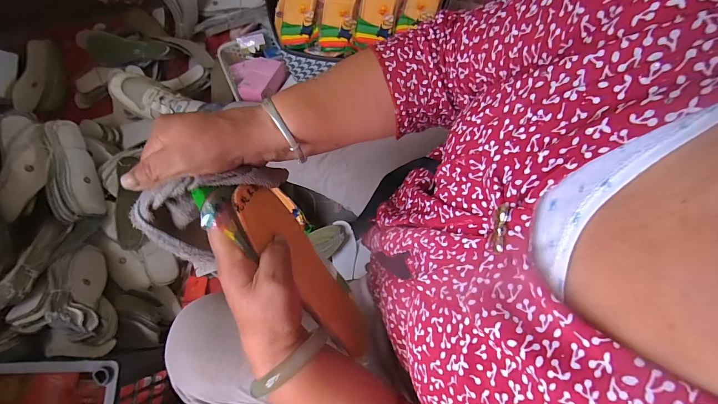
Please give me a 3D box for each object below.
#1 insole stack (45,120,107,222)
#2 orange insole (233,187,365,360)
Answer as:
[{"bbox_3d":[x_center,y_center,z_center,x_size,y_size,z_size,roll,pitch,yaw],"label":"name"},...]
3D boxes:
[{"bbox_3d":[-0.662,-0.071,0.767,0.083,0.060,0.235,-23,75,-7],"label":"insole stack"},{"bbox_3d":[-0.050,0.068,0.334,0.011,0.069,0.206,-22,116,23],"label":"orange insole"}]

